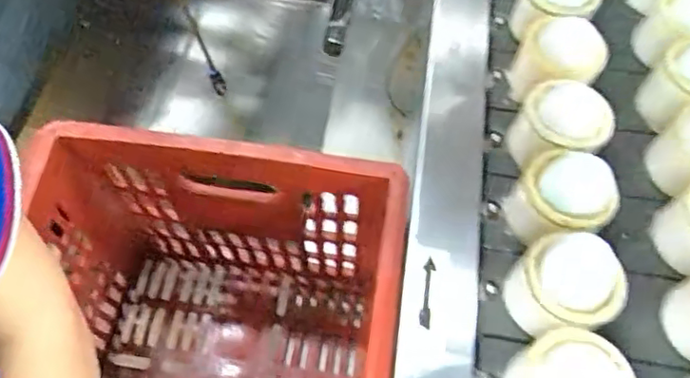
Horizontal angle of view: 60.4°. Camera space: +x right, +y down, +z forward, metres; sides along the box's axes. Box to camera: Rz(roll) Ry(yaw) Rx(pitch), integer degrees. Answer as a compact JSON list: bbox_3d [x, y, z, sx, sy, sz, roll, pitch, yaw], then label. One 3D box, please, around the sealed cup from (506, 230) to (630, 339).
[{"bbox_3d":[0.141,0.066,0.388,0.059,0.059,0.063,-25,62,-20],"label":"sealed cup"}]

